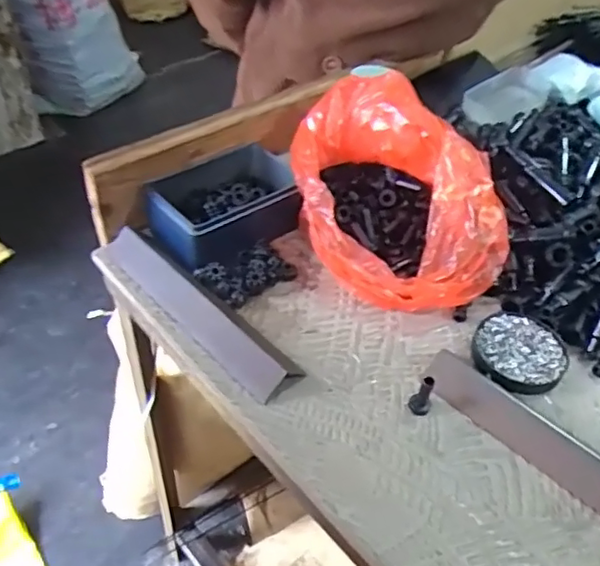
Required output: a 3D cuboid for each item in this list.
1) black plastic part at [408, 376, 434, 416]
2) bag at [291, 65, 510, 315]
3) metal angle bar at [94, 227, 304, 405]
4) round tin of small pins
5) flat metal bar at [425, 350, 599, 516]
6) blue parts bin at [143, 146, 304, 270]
[{"bbox_3d":[0.102,0.093,0.509,0.018,0.043,0.015,18,46,13],"label":"black plastic part"},{"bbox_3d":[0.098,-0.089,0.622,0.184,0.136,0.228,-5,45,-10],"label":"bag"},{"bbox_3d":[-0.099,0.016,0.573,0.050,0.028,0.246,-33,55,-32],"label":"metal angle bar"},{"bbox_3d":[0.201,0.066,0.565,0.081,0.017,0.090,34,51,26],"label":"round tin of small pins"},{"bbox_3d":[0.218,0.145,0.475,0.277,0.040,0.011,35,9,26],"label":"flat metal bar"},{"bbox_3d":[-0.072,-0.087,0.654,0.176,0.057,0.107,-25,51,-27],"label":"blue parts bin"}]

